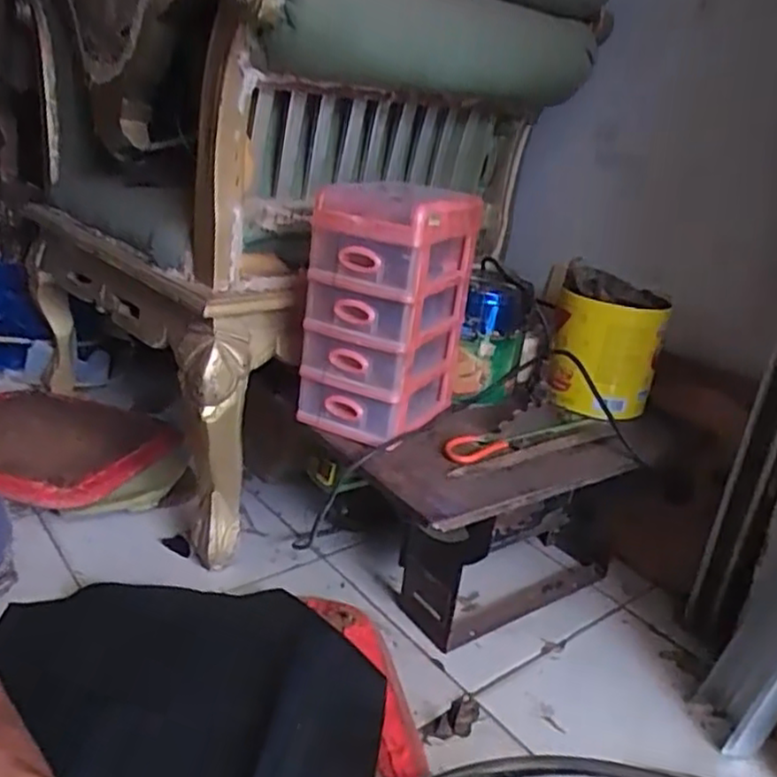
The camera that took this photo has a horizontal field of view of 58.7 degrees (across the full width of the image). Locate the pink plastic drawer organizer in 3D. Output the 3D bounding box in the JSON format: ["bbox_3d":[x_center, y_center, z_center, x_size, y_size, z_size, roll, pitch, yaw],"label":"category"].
[{"bbox_3d":[0.001,-0.086,0.817,0.146,0.276,0.178,14,23,21],"label":"pink plastic drawer organizer"}]

